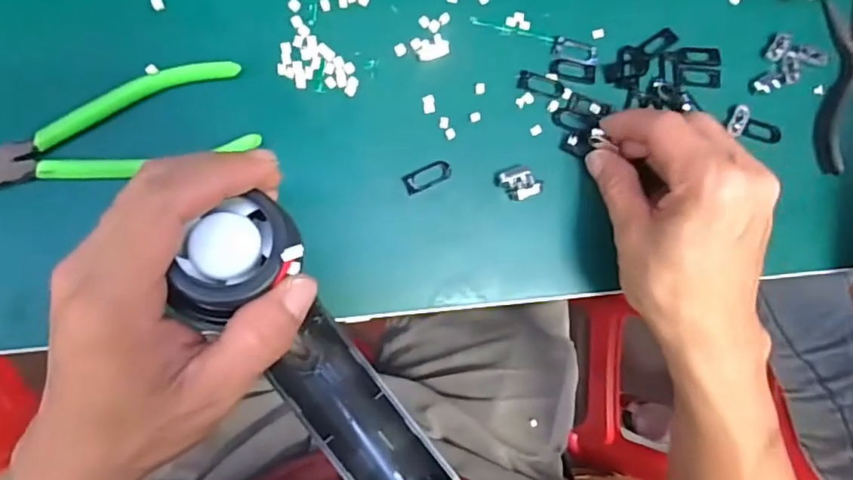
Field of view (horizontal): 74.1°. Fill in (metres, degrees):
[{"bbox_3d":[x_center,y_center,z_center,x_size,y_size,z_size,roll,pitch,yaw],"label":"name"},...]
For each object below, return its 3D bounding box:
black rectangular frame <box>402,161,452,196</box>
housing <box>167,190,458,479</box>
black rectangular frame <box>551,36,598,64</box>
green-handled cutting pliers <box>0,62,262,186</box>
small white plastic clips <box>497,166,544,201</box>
[{"bbox_3d":[0.001,-0.037,0.327,0.028,0.004,0.012,-25,92,-8],"label":"black rectangular frame"},{"bbox_3d":[-0.045,0.052,0.234,0.047,0.038,0.148,-34,103,-8],"label":"housing"},{"bbox_3d":[0.091,-0.116,0.343,0.029,0.004,0.012,12,87,-7],"label":"black rectangular frame"},{"bbox_3d":[-0.172,-0.057,0.296,0.154,0.011,0.050,-15,90,-8],"label":"green-handled cutting pliers"},{"bbox_3d":[0.056,-0.034,0.332,0.023,0.005,0.020,-20,91,-8],"label":"small white plastic clips"}]

